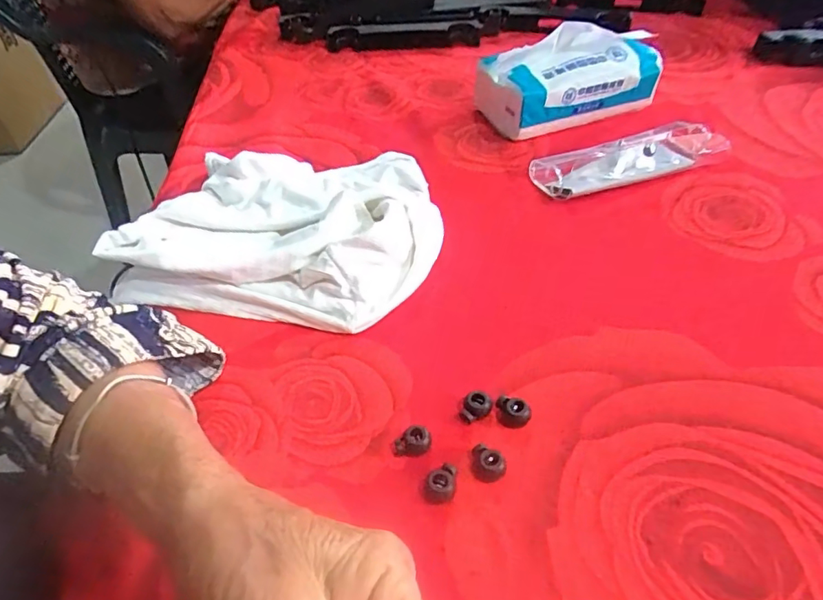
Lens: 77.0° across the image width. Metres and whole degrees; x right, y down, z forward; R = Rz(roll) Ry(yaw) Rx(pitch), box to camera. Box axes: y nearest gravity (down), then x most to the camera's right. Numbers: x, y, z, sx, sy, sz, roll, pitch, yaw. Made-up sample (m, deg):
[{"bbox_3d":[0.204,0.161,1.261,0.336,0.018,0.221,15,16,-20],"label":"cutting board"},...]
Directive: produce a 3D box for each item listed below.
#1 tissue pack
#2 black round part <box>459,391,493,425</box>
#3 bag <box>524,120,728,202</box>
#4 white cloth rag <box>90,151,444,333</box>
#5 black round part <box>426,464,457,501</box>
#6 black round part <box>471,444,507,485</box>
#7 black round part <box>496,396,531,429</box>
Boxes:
[{"bbox_3d":[0.149,-0.223,0.510,0.164,0.080,0.095,-20,46,-16],"label":"tissue pack"},{"bbox_3d":[0.036,0.060,0.290,0.018,0.012,0.012,-25,49,-18],"label":"black round part"},{"bbox_3d":[0.188,-0.126,0.444,0.162,0.028,0.049,-15,46,-10],"label":"bag"},{"bbox_3d":[-0.092,-0.067,0.398,0.228,0.049,0.182,5,47,10],"label":"white cloth rag"},{"bbox_3d":[0.015,0.091,0.262,0.015,0.011,0.015,-2,46,2],"label":"black round part"},{"bbox_3d":[0.038,0.084,0.267,0.013,0.012,0.020,-37,54,-27],"label":"black round part"},{"bbox_3d":[0.056,0.062,0.286,0.020,0.011,0.013,18,50,21],"label":"black round part"}]

